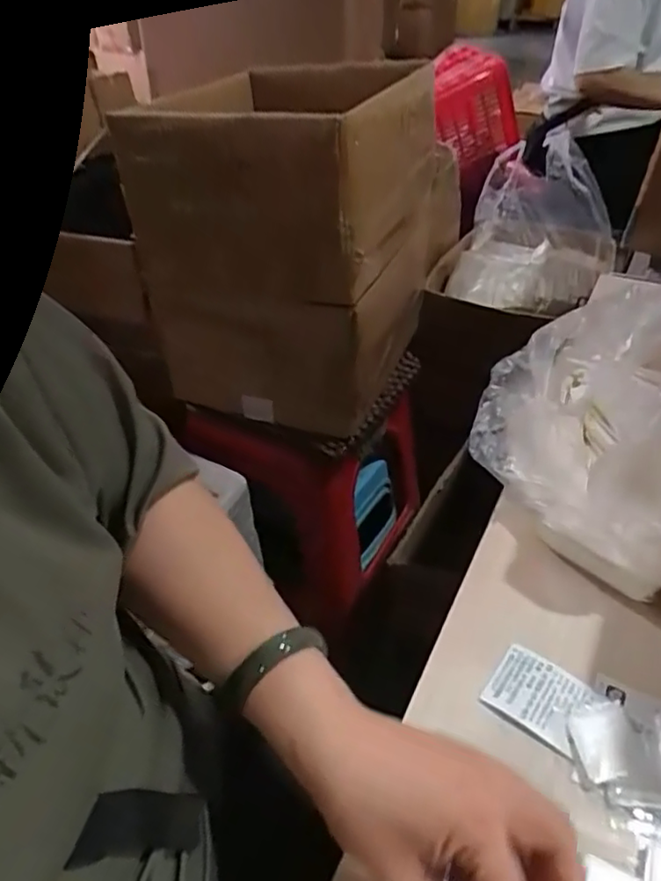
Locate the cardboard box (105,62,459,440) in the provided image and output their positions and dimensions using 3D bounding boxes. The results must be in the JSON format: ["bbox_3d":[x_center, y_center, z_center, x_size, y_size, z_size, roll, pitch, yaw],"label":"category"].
[{"bbox_3d":[-0.039,-0.278,0.881,0.322,0.416,0.368,12,43,19],"label":"cardboard box"}]

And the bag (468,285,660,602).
[{"bbox_3d":[0.202,-0.022,0.483,0.180,0.179,0.194,16,44,22],"label":"bag"}]

